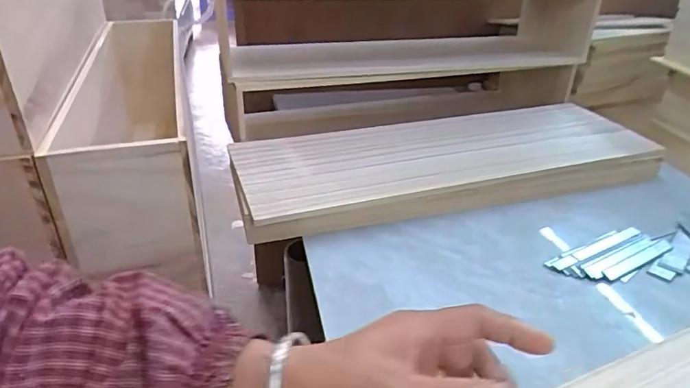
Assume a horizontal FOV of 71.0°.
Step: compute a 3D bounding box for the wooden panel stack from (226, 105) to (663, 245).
[{"bbox_3d":[0.139,-0.054,0.700,0.594,0.046,0.215,-9,35,-16],"label":"wooden panel stack"}]

